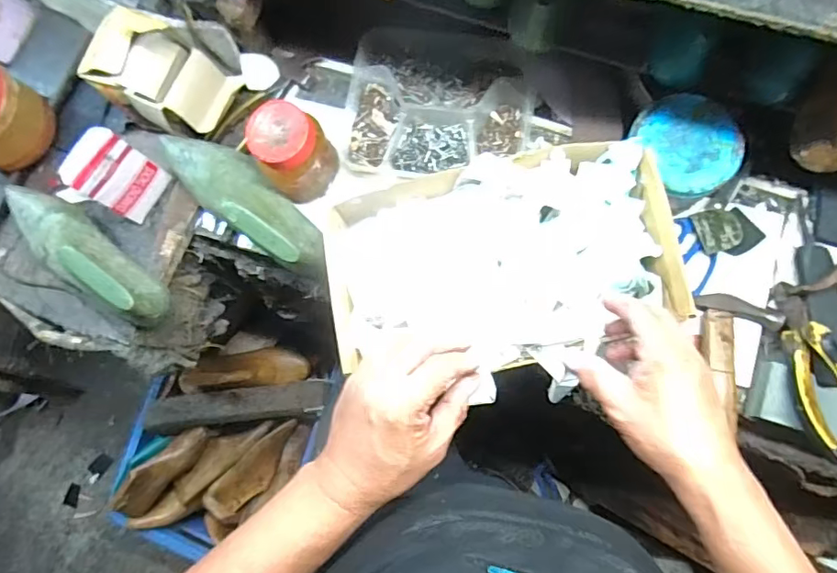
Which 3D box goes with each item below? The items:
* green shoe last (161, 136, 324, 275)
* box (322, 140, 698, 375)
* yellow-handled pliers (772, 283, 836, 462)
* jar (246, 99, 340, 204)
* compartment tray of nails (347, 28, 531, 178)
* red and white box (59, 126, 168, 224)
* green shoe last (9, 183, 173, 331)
[{"bbox_3d":[-0.206,-0.108,0.586,0.258,0.069,0.076,35,88,10],"label":"green shoe last"},{"bbox_3d":[0.077,-0.026,0.504,0.315,0.053,0.193,-13,81,5],"label":"box"},{"bbox_3d":[0.399,0.075,0.510,0.019,0.056,0.184,16,62,-20],"label":"yellow-handled pliers"},{"bbox_3d":[-0.141,-0.146,0.584,0.072,0.109,0.079,-1,83,7],"label":"jar"},{"bbox_3d":[0.026,-0.223,0.628,0.211,0.033,0.190,7,84,8],"label":"compartment tray of nails"},{"bbox_3d":[-0.357,-0.128,0.606,0.047,0.110,0.086,25,87,9],"label":"red and white box"},{"bbox_3d":[-0.407,-0.040,0.615,0.248,0.084,0.081,30,87,10],"label":"green shoe last"}]

